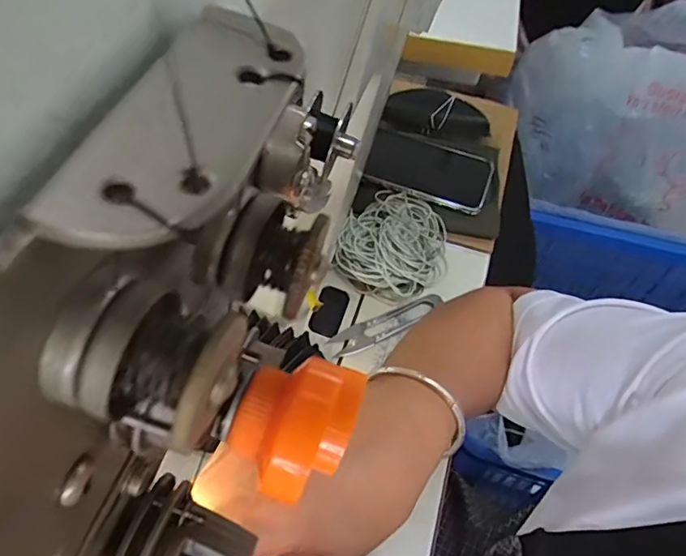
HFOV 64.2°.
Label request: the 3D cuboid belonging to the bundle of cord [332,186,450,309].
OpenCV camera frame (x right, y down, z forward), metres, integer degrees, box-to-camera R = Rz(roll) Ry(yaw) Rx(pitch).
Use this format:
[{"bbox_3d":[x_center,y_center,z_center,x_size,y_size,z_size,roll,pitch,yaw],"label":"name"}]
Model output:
[{"bbox_3d":[0.054,-0.039,0.549,0.103,0.045,0.122,16,56,8],"label":"bundle of cord"}]

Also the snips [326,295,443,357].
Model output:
[{"bbox_3d":[0.042,0.045,0.515,0.114,0.018,0.025,-20,58,-16],"label":"snips"}]

